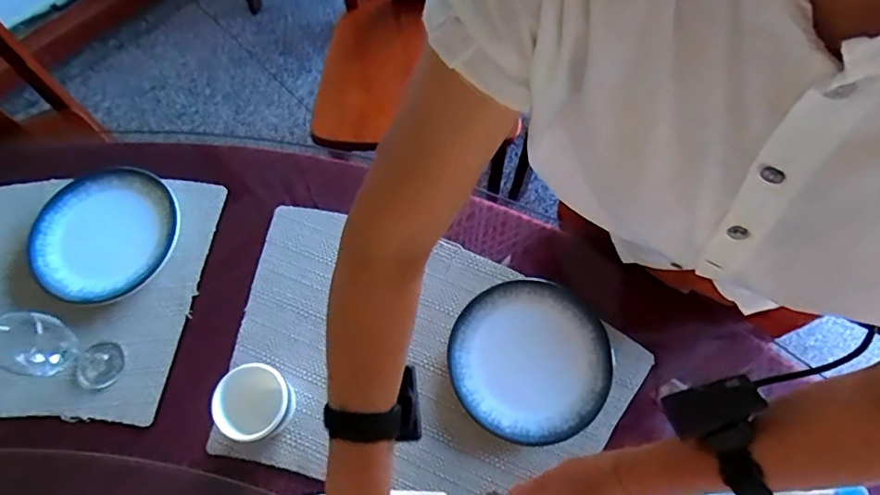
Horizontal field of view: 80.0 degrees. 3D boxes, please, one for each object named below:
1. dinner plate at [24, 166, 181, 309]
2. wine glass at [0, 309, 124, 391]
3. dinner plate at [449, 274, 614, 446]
[{"bbox_3d":[-0.411,-0.017,0.645,0.169,0.013,0.173,0,69,1],"label":"dinner plate"},{"bbox_3d":[-0.391,0.107,0.538,0.053,0.129,0.058,13,70,6],"label":"wine glass"},{"bbox_3d":[0.100,0.123,0.584,0.172,0.015,0.169,0,69,1],"label":"dinner plate"}]

